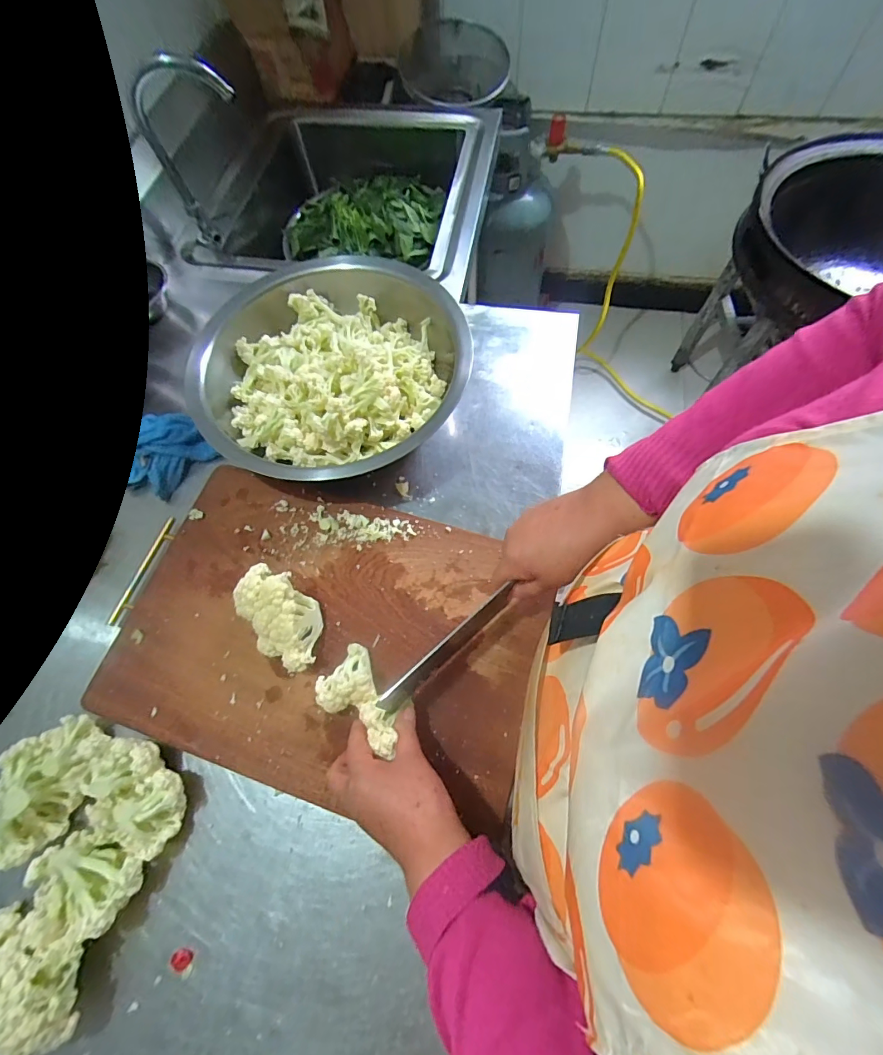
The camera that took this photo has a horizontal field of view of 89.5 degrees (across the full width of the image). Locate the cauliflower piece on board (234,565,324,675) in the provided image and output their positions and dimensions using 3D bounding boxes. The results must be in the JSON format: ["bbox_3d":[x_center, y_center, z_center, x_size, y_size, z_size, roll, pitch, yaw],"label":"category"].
[{"bbox_3d":[-0.174,0.096,0.483,0.112,0.067,0.070,40,74,18],"label":"cauliflower piece on board"}]

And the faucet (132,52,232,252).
[{"bbox_3d":[-0.383,-0.587,0.718,0.182,0.261,0.047,13,68,9],"label":"faucet"}]

